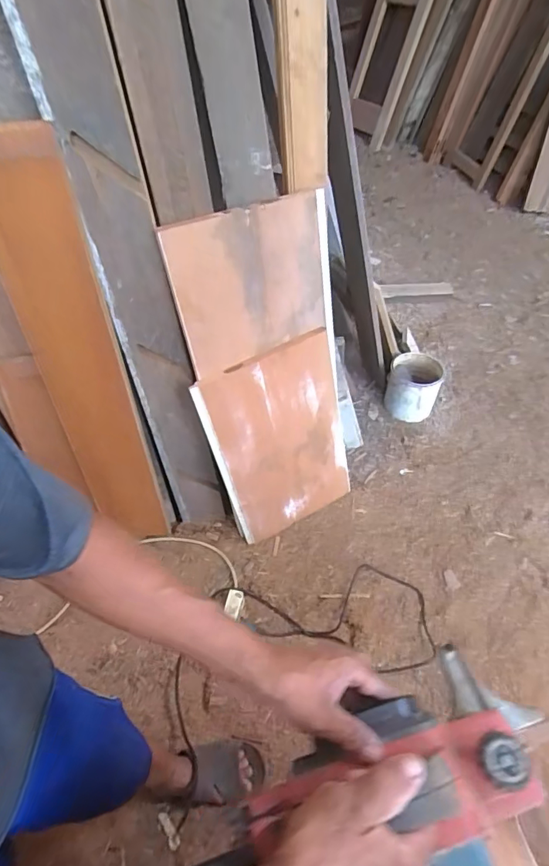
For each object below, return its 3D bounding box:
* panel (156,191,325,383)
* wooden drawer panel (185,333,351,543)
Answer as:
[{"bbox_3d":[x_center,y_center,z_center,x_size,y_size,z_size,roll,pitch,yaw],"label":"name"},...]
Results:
[{"bbox_3d":[-0.049,-0.308,1.001,0.326,0.320,0.017,-21,40,-14],"label":"panel"},{"bbox_3d":[0.021,0.036,1.249,0.351,0.546,0.024,-26,38,-15],"label":"wooden drawer panel"}]

